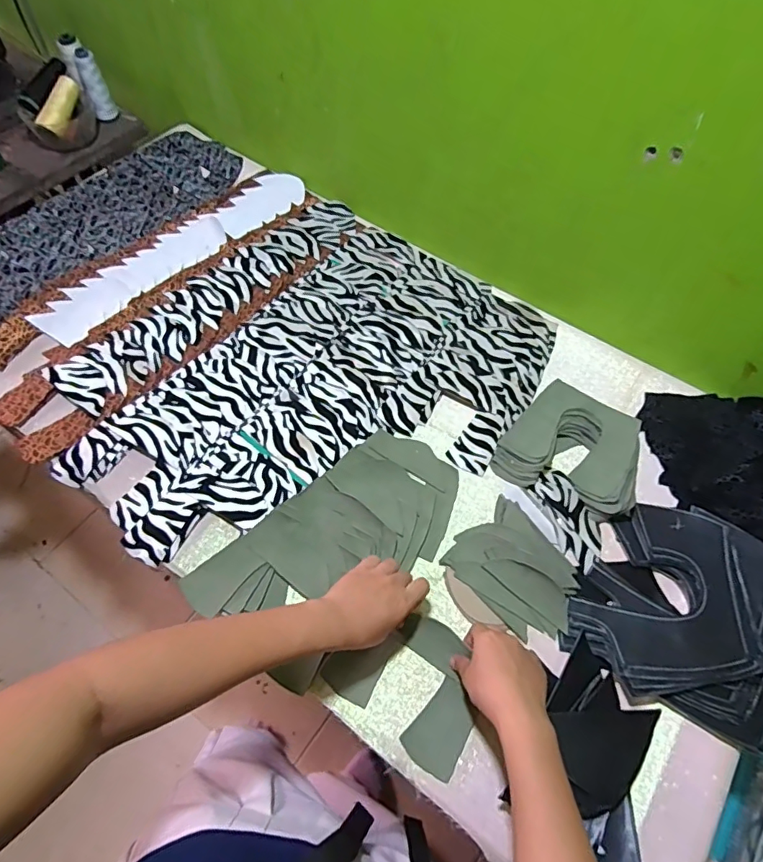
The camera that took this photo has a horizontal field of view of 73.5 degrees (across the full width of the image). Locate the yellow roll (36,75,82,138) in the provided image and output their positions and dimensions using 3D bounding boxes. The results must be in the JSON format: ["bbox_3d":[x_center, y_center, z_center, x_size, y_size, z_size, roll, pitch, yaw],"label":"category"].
[{"bbox_3d":[-0.576,-0.584,0.917,0.030,0.036,0.111,15,79,6],"label":"yellow roll"}]

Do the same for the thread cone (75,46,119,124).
[{"bbox_3d":[-0.532,-0.644,0.955,0.041,0.117,0.037,-23,43,-15],"label":"thread cone"}]

